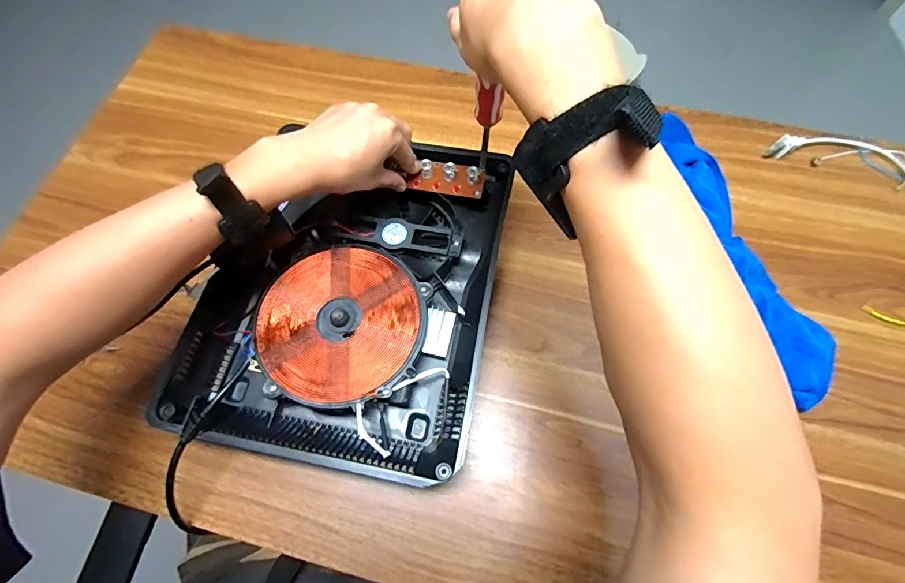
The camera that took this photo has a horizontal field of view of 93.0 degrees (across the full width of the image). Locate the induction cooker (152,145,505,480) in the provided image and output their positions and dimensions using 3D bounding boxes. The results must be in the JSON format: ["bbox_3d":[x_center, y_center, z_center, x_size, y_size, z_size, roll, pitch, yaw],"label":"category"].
[{"bbox_3d":[-0.097,-0.003,0.429,0.265,0.048,0.322,10,68,5],"label":"induction cooker"}]

